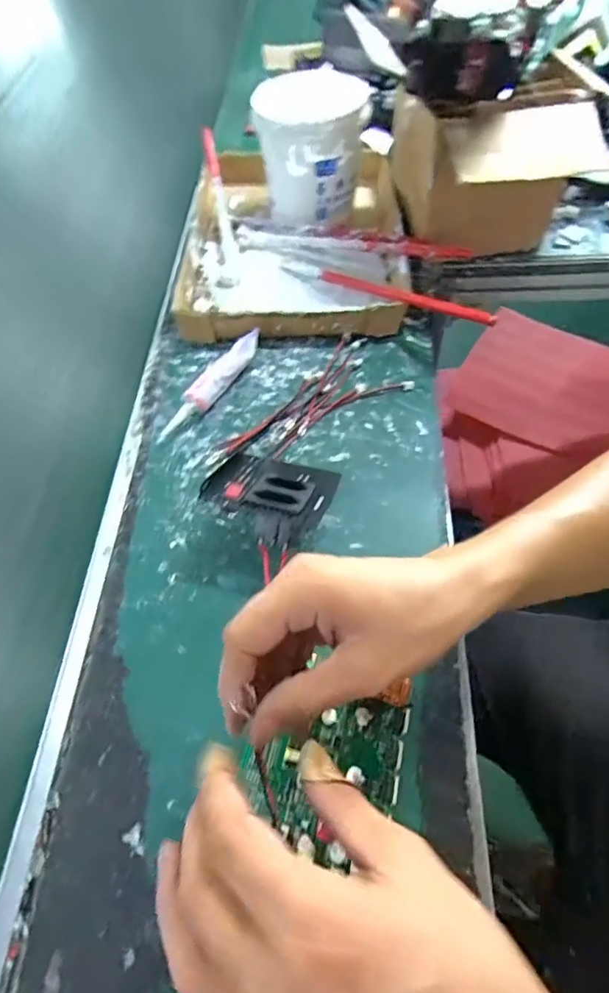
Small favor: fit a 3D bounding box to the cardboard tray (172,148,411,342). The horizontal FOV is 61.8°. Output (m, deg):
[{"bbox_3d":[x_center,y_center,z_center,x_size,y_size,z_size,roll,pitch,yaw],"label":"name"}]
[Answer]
[{"bbox_3d":[-0.014,-0.307,0.587,0.235,0.038,0.335,-3,58,2],"label":"cardboard tray"}]

